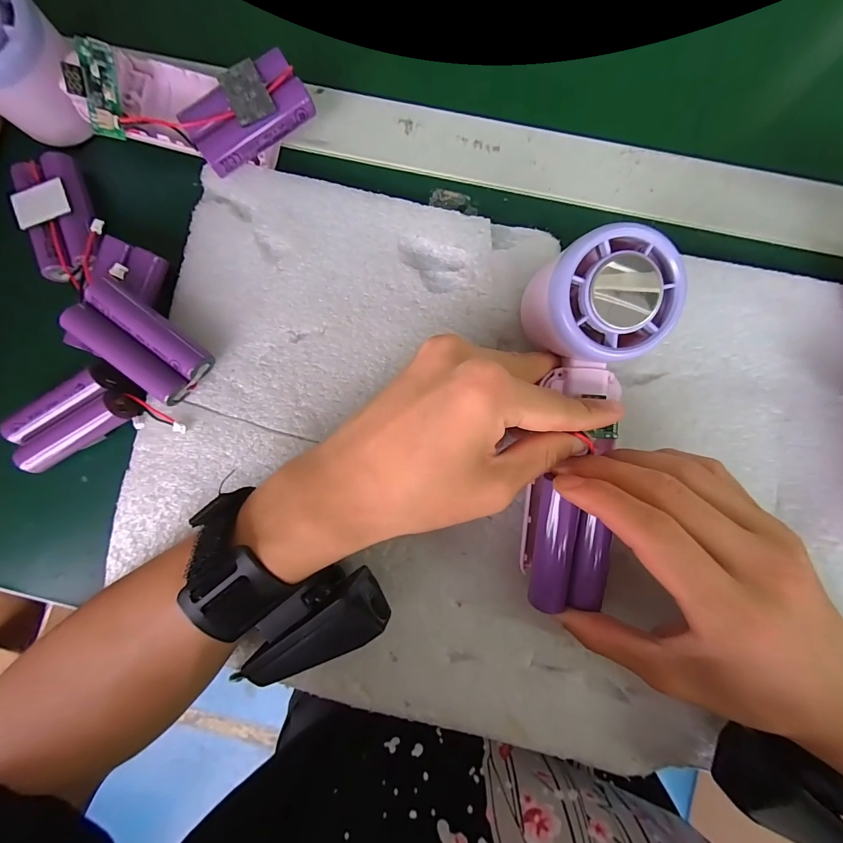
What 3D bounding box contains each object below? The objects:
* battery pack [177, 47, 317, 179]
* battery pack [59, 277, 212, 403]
[{"bbox_3d":[-0.094,-0.168,0.210,0.066,0.026,0.034,-30,88,3],"label":"battery pack"},{"bbox_3d":[-0.152,-0.041,0.206,0.066,0.025,0.035,38,92,2],"label":"battery pack"}]

